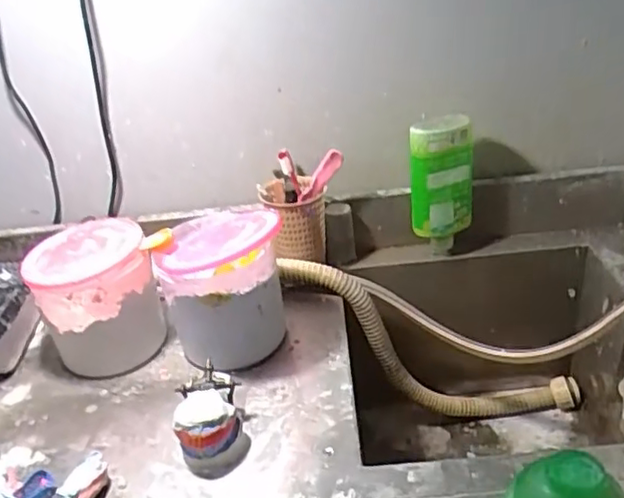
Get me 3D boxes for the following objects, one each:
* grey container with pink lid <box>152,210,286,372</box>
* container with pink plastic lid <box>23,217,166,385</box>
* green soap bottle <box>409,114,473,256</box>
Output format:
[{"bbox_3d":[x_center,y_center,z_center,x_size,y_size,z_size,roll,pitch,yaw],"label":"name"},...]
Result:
[{"bbox_3d":[-0.117,0.057,0.862,0.162,0.196,0.170,-7,30,-1],"label":"grey container with pink lid"},{"bbox_3d":[-0.292,0.069,0.885,0.151,0.167,0.147,-20,32,-21],"label":"container with pink plastic lid"},{"bbox_3d":[0.199,-0.095,0.996,0.092,0.203,0.056,0,31,12],"label":"green soap bottle"}]

